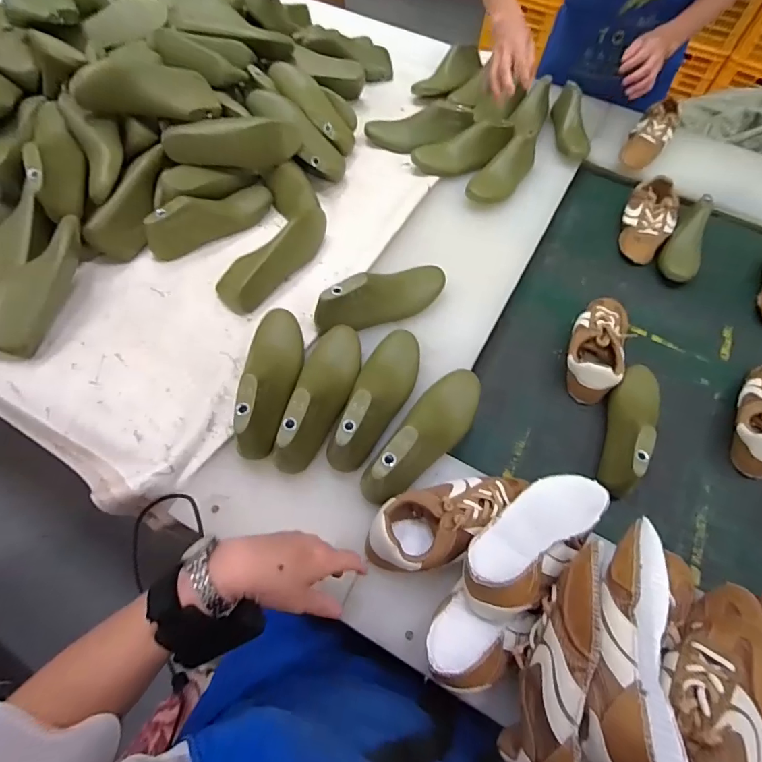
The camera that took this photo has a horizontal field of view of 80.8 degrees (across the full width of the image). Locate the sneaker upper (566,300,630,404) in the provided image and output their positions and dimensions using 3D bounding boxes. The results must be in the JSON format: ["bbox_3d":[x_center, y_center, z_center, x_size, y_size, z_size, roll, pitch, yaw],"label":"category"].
[{"bbox_3d":[0.363,-0.063,0.745,0.091,0.052,0.216,22,59,10],"label":"sneaker upper"}]

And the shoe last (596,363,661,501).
[{"bbox_3d":[0.375,0.057,0.660,0.078,0.068,0.223,32,62,16],"label":"shoe last"}]

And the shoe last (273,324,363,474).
[{"bbox_3d":[-0.076,0.012,0.606,0.065,0.089,0.222,13,58,5],"label":"shoe last"}]

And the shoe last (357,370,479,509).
[{"bbox_3d":[0.061,0.064,0.583,0.074,0.086,0.224,37,63,18],"label":"shoe last"}]

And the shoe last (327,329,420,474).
[{"bbox_3d":[-0.001,0.020,0.605,0.065,0.088,0.221,19,59,8],"label":"shoe last"}]

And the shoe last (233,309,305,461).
[{"bbox_3d":[-0.148,-0.005,0.608,0.067,0.082,0.225,2,58,-2],"label":"shoe last"}]

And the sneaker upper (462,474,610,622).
[{"bbox_3d":[0.174,0.171,0.500,0.228,0.074,0.085,-27,62,-36],"label":"sneaker upper"}]

